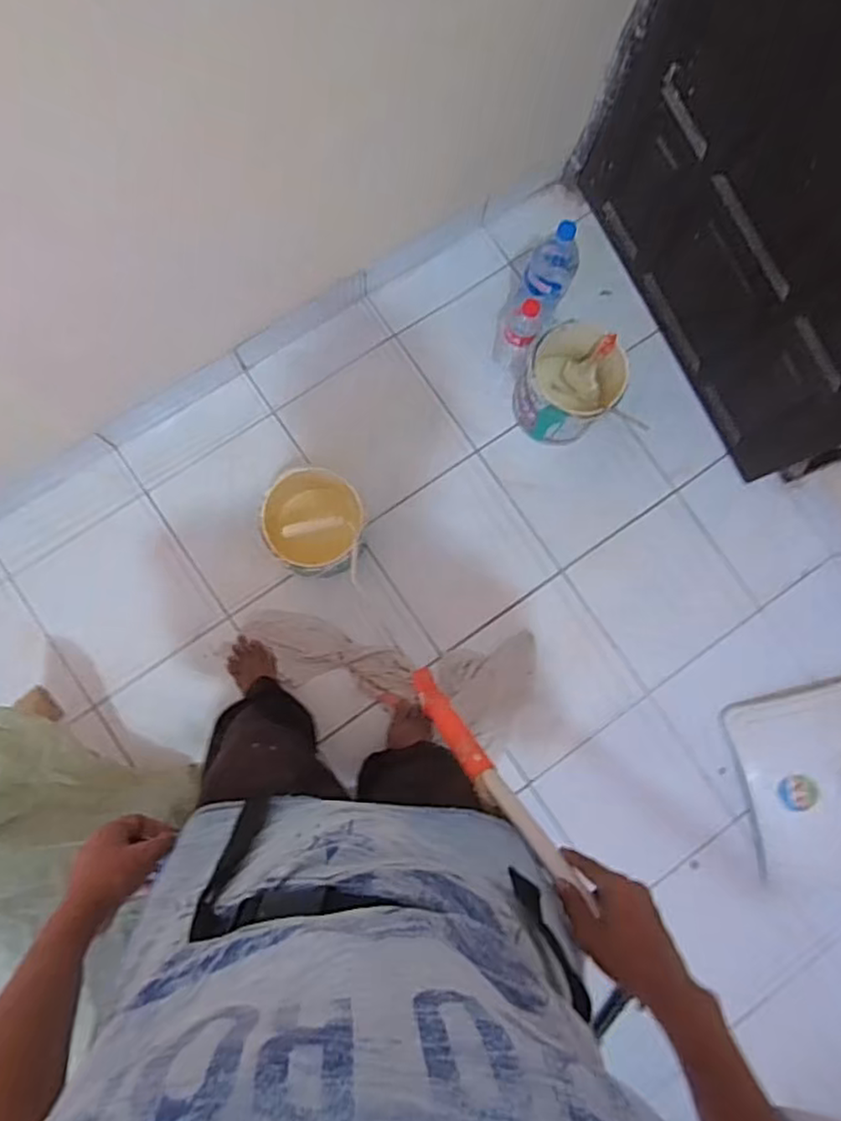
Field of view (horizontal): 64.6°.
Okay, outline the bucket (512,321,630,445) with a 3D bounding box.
[{"bbox_3d":[0.302,-0.363,1.381,0.204,0.192,0.206,0,84,-4],"label":"bucket"}]

